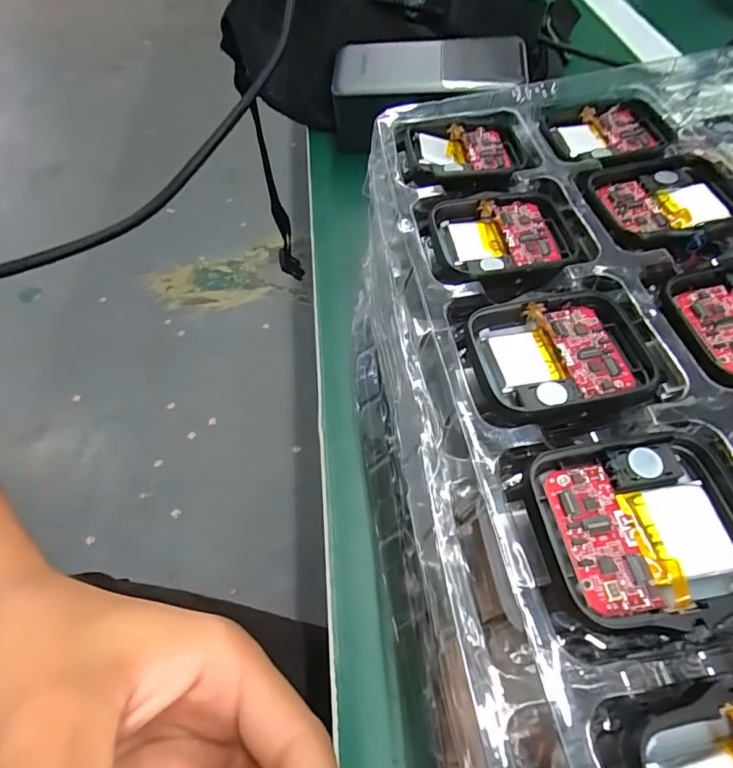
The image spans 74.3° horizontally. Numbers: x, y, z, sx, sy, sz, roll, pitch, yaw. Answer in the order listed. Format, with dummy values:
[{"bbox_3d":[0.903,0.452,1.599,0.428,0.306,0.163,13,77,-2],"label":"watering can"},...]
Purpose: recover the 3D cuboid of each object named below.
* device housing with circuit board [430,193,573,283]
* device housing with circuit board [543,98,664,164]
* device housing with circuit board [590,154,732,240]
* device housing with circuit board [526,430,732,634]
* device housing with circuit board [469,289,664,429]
[{"bbox_3d":[0.045,-0.045,0.157,0.043,0.010,0.038,-4,56,0],"label":"device housing with circuit board"},{"bbox_3d":[0.092,-0.096,0.188,0.042,0.010,0.038,1,56,2],"label":"device housing with circuit board"},{"bbox_3d":[0.100,-0.062,0.159,0.044,0.007,0.041,-6,56,-2],"label":"device housing with circuit board"},{"bbox_3d":[0.059,0.030,0.101,0.044,0.008,0.037,-9,56,-3],"label":"device housing with circuit board"},{"bbox_3d":[0.051,-0.006,0.129,0.046,0.008,0.038,-10,56,-4],"label":"device housing with circuit board"}]

